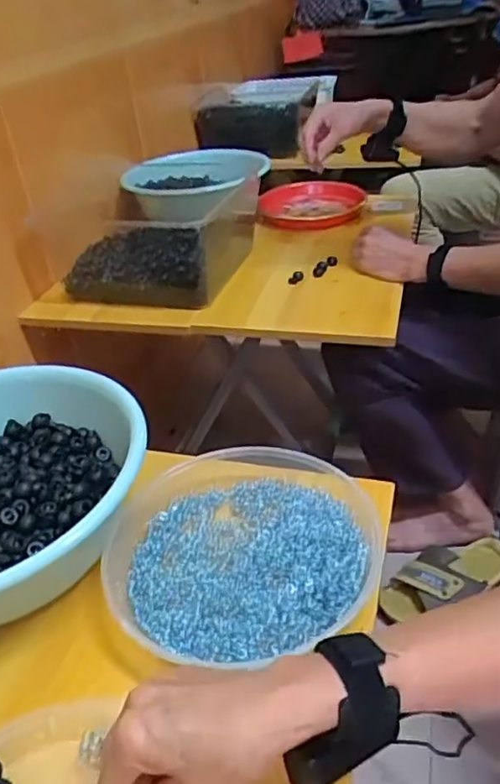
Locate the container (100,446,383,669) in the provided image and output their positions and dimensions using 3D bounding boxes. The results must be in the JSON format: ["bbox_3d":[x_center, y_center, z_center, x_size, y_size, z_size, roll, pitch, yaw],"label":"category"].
[{"bbox_3d":[-0.010,0.121,0.537,0.231,0.053,0.247,-8,35,-3],"label":"container"}]

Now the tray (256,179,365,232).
[{"bbox_3d":[0.129,-0.383,1.271,0.219,0.055,0.219,-4,35,3],"label":"tray"}]

